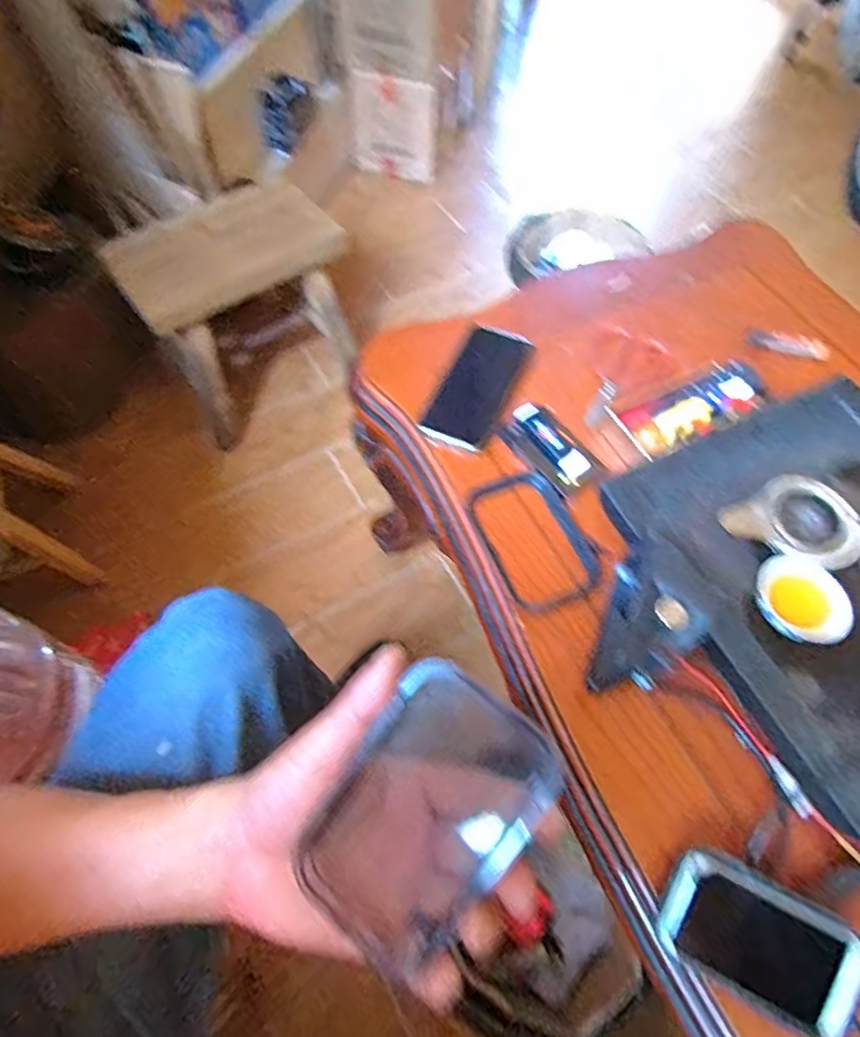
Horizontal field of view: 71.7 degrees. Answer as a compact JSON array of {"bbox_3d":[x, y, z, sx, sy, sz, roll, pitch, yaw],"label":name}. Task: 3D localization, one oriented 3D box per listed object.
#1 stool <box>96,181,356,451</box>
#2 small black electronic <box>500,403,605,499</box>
[{"bbox_3d":[-0.369,-0.399,1.175,0.365,0.344,0.213,-40,69,-20],"label":"stool"},{"bbox_3d":[0.121,-0.070,0.599,0.053,0.014,0.107,-33,67,-18],"label":"small black electronic"}]

